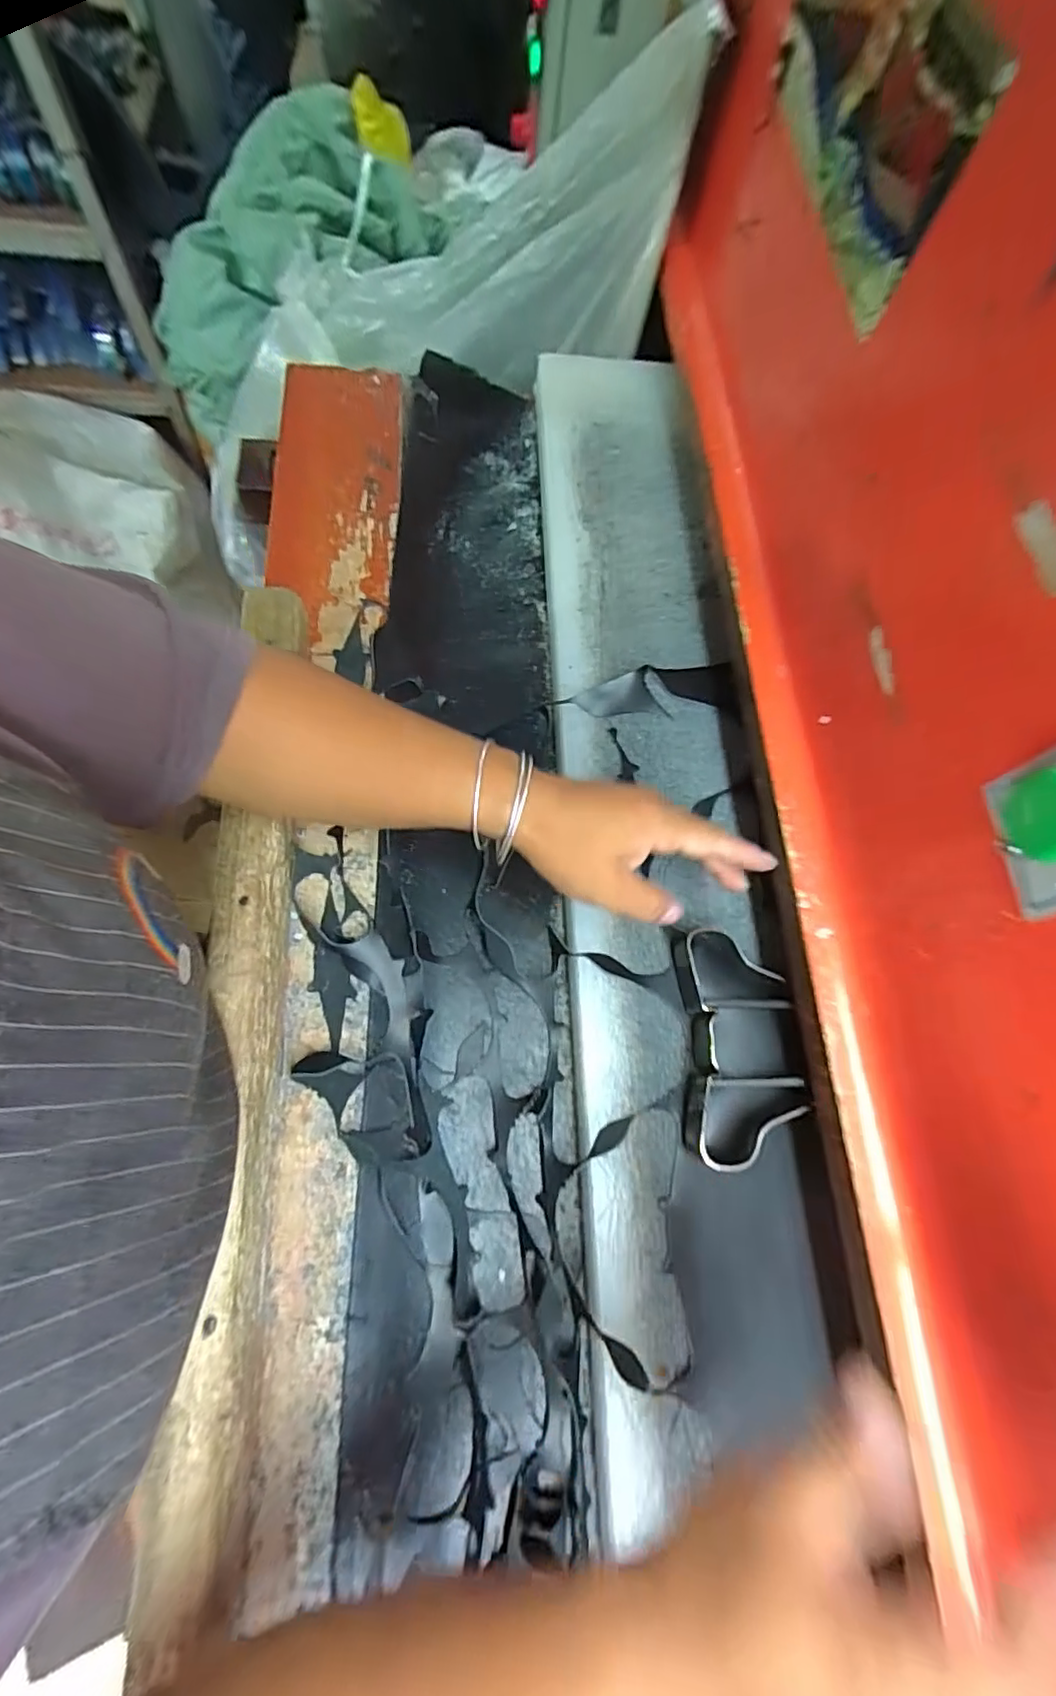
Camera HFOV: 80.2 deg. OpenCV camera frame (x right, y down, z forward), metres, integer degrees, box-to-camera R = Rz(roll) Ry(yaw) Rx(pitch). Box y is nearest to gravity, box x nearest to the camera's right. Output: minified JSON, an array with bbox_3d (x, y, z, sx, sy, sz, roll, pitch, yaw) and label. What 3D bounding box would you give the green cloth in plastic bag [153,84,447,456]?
[{"bbox_3d":[-0.375,-0.800,0.903,0.478,0.198,0.229,-23,67,25],"label":"green cloth in plastic bag"}]

